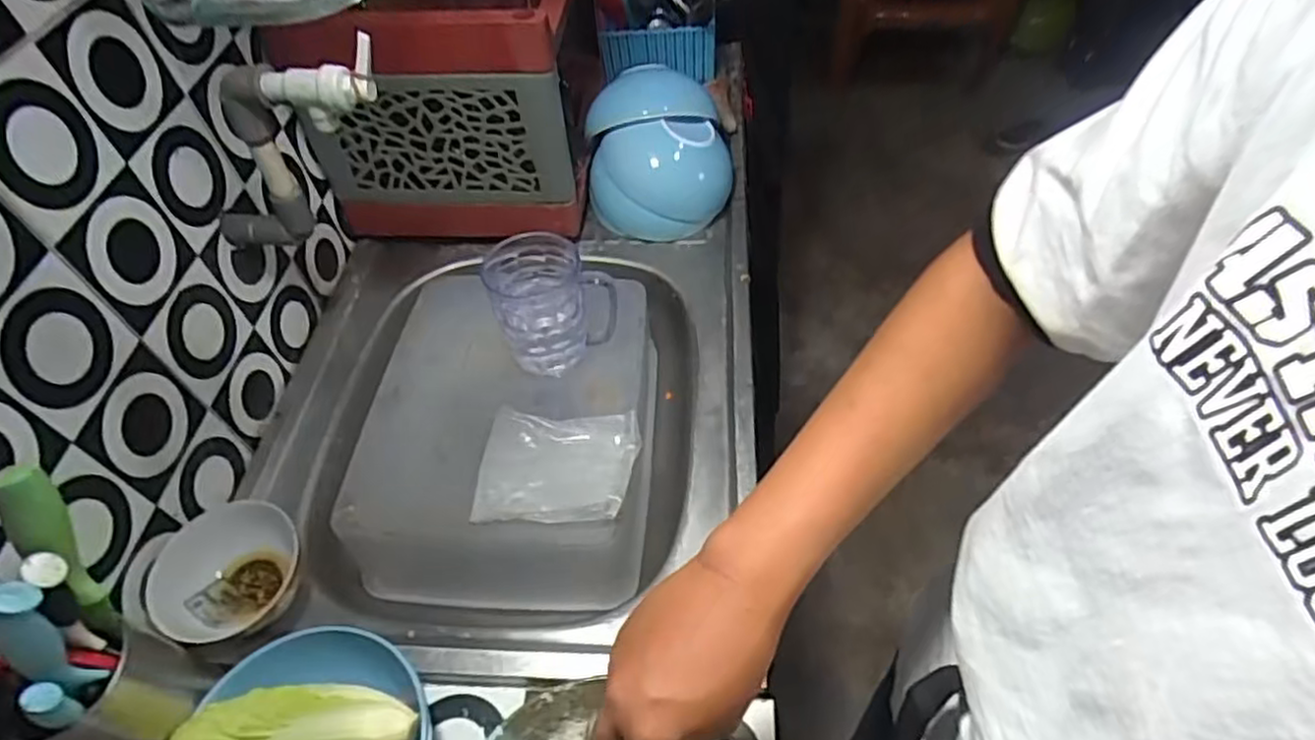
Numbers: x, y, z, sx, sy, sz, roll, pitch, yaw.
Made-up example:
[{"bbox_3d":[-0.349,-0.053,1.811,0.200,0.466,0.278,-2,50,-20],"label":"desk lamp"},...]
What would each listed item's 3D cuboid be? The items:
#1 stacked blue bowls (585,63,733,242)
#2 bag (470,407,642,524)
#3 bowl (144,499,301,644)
[{"bbox_3d":[0.000,-0.284,0.904,0.175,0.137,0.177,-2,52,2],"label":"stacked blue bowls"},{"bbox_3d":[-0.090,0.086,0.644,0.136,0.034,0.112,3,52,6],"label":"bag"},{"bbox_3d":[-0.364,0.176,0.597,0.113,0.057,0.110,-2,52,2],"label":"bowl"}]

